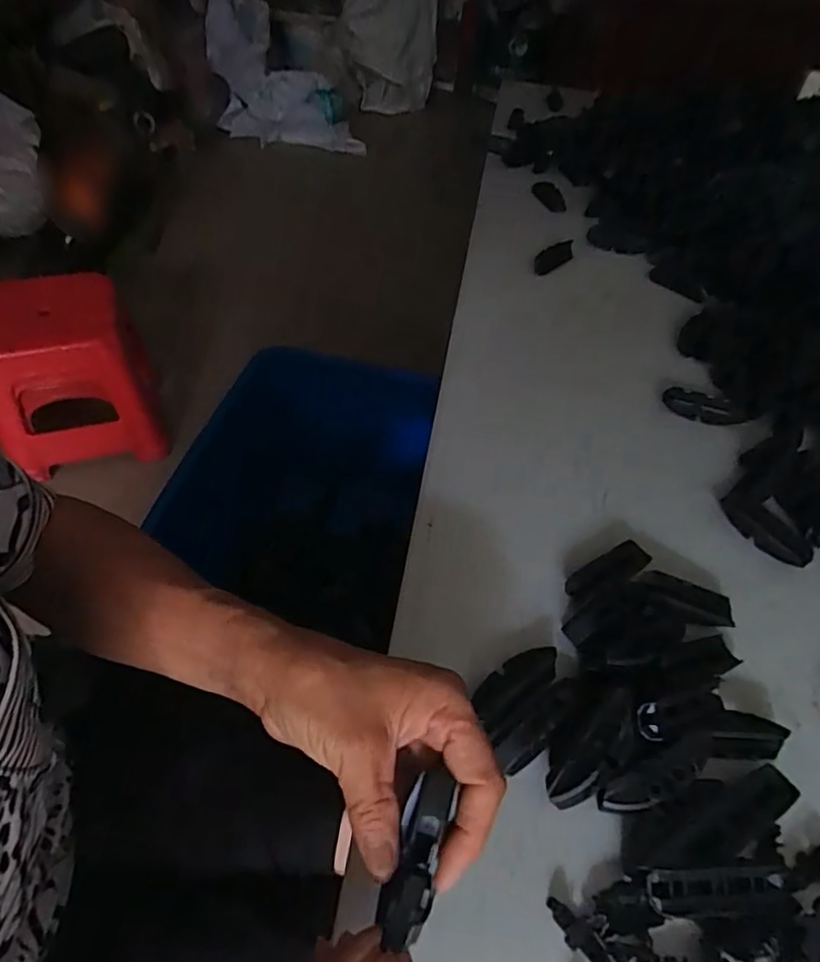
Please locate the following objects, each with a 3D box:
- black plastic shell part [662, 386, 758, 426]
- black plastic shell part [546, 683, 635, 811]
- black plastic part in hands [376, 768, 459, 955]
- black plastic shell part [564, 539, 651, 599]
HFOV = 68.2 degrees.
[{"bbox_3d":[0.271,-0.067,0.545,0.079,0.014,0.027,6,48,2],"label":"black plastic shell part"},{"bbox_3d":[0.098,0.146,0.336,0.035,0.017,0.069,9,58,54],"label":"black plastic shell part"},{"bbox_3d":[0.004,0.147,0.243,0.019,0.021,0.064,13,39,9],"label":"black plastic part in hands"},{"bbox_3d":[0.137,0.064,0.421,0.063,0.012,0.025,-21,53,-21],"label":"black plastic shell part"}]

